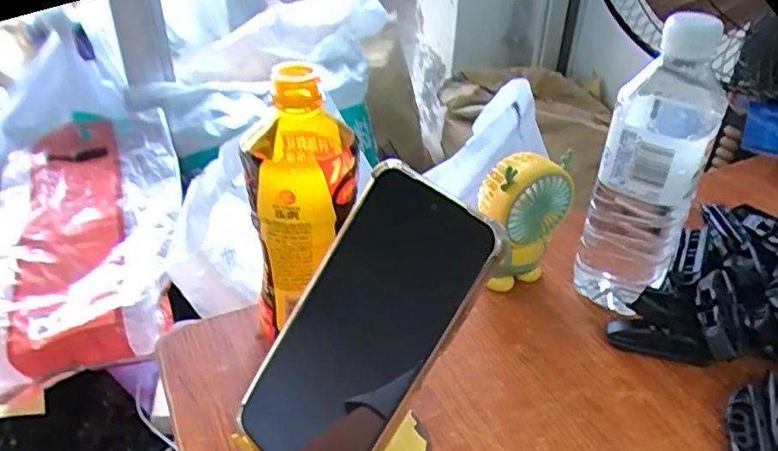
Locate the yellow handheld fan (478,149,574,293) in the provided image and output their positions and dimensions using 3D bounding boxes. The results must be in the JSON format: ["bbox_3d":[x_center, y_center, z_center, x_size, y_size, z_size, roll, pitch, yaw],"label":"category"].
[{"bbox_3d":[0.097,-0.002,0.459,0.067,0.107,0.043,-19,39,-27],"label":"yellow handheld fan"}]

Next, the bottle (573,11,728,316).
[{"bbox_3d":[0.181,-0.034,0.420,0.065,0.205,0.077,18,38,23],"label":"bottle"}]

